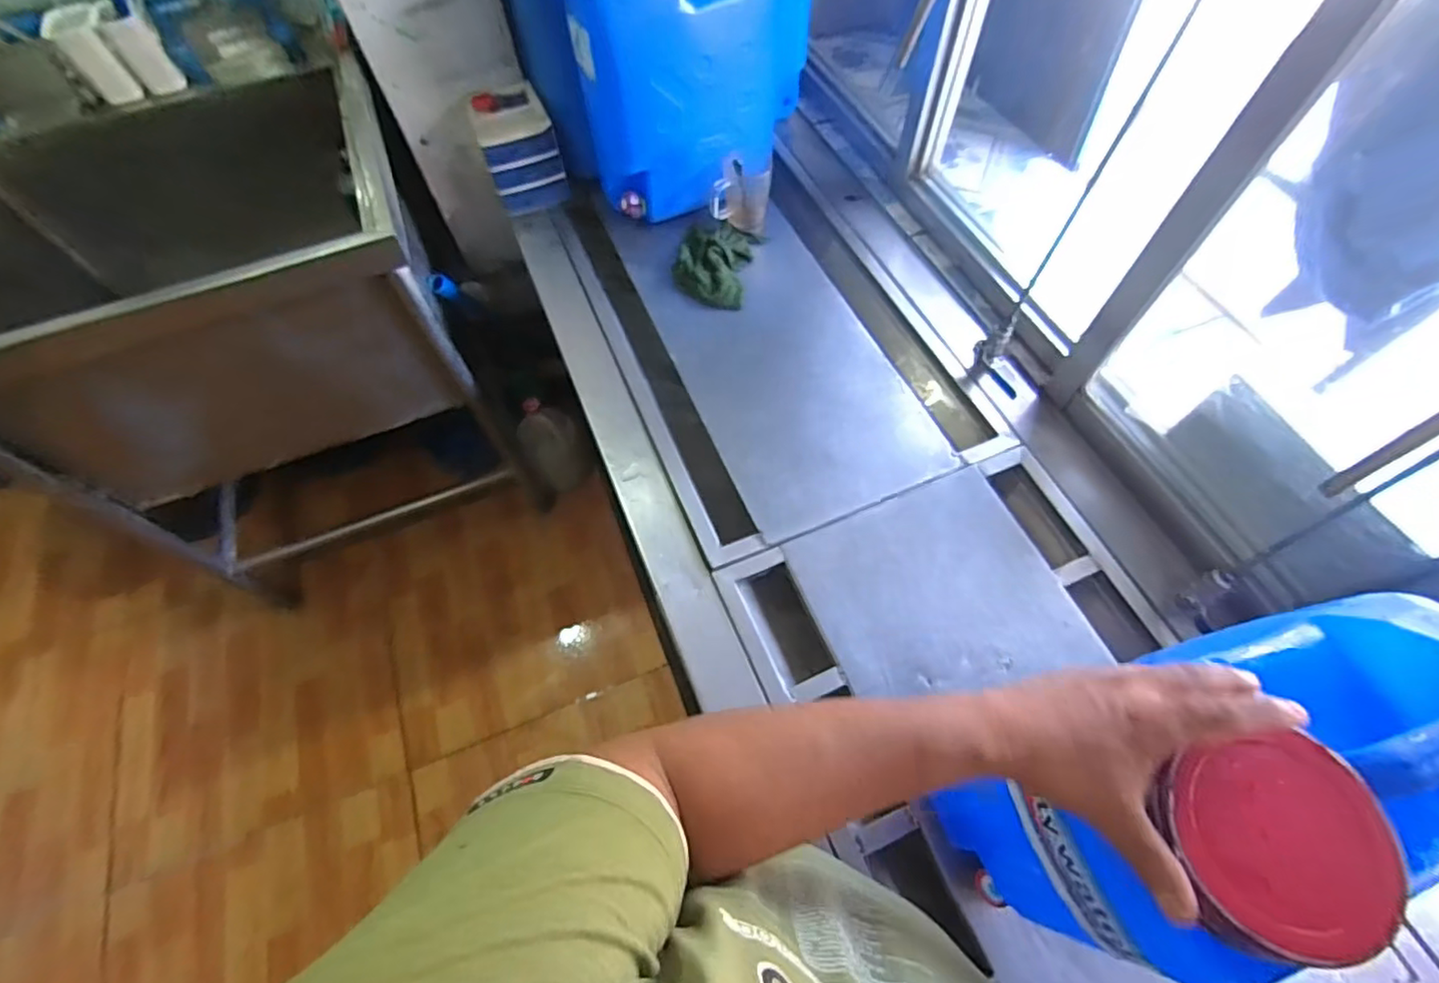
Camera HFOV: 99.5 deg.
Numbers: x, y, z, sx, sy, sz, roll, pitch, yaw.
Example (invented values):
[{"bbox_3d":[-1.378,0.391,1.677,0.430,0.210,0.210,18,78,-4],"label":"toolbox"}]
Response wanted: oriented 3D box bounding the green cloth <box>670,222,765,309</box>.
[{"bbox_3d":[-0.005,-0.424,1.114,0.136,0.045,0.193,16,63,10],"label":"green cloth"}]

